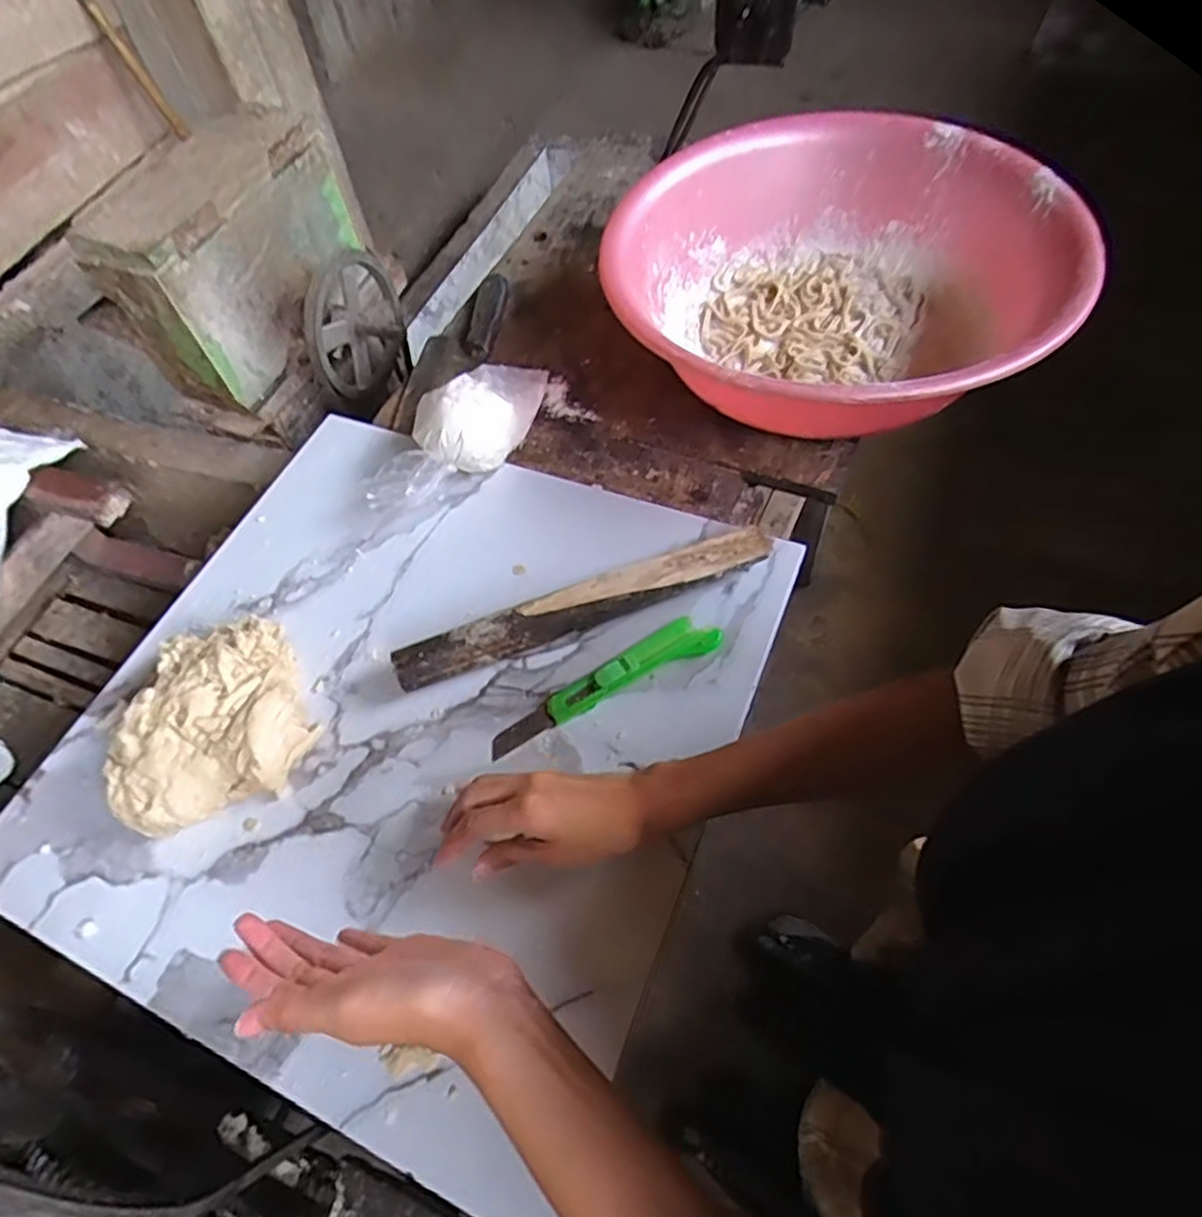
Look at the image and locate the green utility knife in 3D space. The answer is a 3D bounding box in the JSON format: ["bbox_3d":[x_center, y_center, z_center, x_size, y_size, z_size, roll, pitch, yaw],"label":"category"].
[{"bbox_3d":[0.003,0.055,0.544,0.189,0.016,0.031,-24,58,-11],"label":"green utility knife"}]

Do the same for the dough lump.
[{"bbox_3d":[-0.299,0.077,0.540,0.135,0.060,0.153,-22,60,-6],"label":"dough lump"}]

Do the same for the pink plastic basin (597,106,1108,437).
[{"bbox_3d":[0.220,-0.302,0.687,0.409,0.141,0.395,-2,57,3],"label":"pink plastic basin"}]

